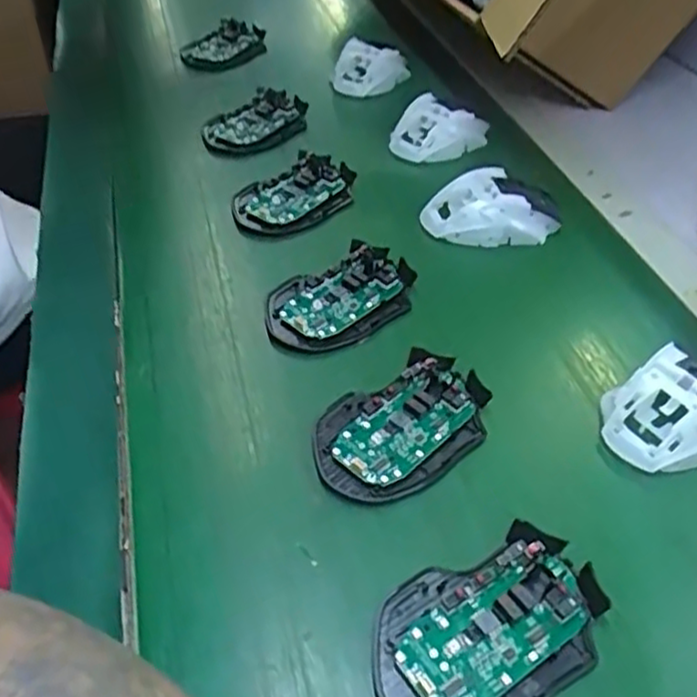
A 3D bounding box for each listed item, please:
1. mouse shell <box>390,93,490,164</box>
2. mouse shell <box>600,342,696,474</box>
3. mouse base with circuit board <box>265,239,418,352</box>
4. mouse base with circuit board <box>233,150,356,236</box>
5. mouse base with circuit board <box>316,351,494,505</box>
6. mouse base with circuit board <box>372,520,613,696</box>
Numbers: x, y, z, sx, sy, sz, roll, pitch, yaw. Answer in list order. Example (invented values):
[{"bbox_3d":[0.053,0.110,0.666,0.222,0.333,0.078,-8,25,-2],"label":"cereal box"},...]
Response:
[{"bbox_3d":[0.088,-0.214,0.679,0.066,0.032,0.090,34,50,28],"label":"mouse shell"},{"bbox_3d":[0.198,0.035,0.427,0.095,0.035,0.068,-22,48,-26],"label":"mouse shell"},{"bbox_3d":[-0.004,-0.038,0.495,0.113,0.019,0.069,-25,50,-28],"label":"mouse base with circuit board"},{"bbox_3d":[-0.042,-0.129,0.594,0.065,0.022,0.117,34,50,28],"label":"mouse base with circuit board"},{"bbox_3d":[0.032,0.043,0.413,0.114,0.016,0.073,-28,51,-30],"label":"mouse base with circuit board"},{"bbox_3d":[0.065,0.127,0.325,0.114,0.013,0.073,-22,48,-26],"label":"mouse base with circuit board"}]

